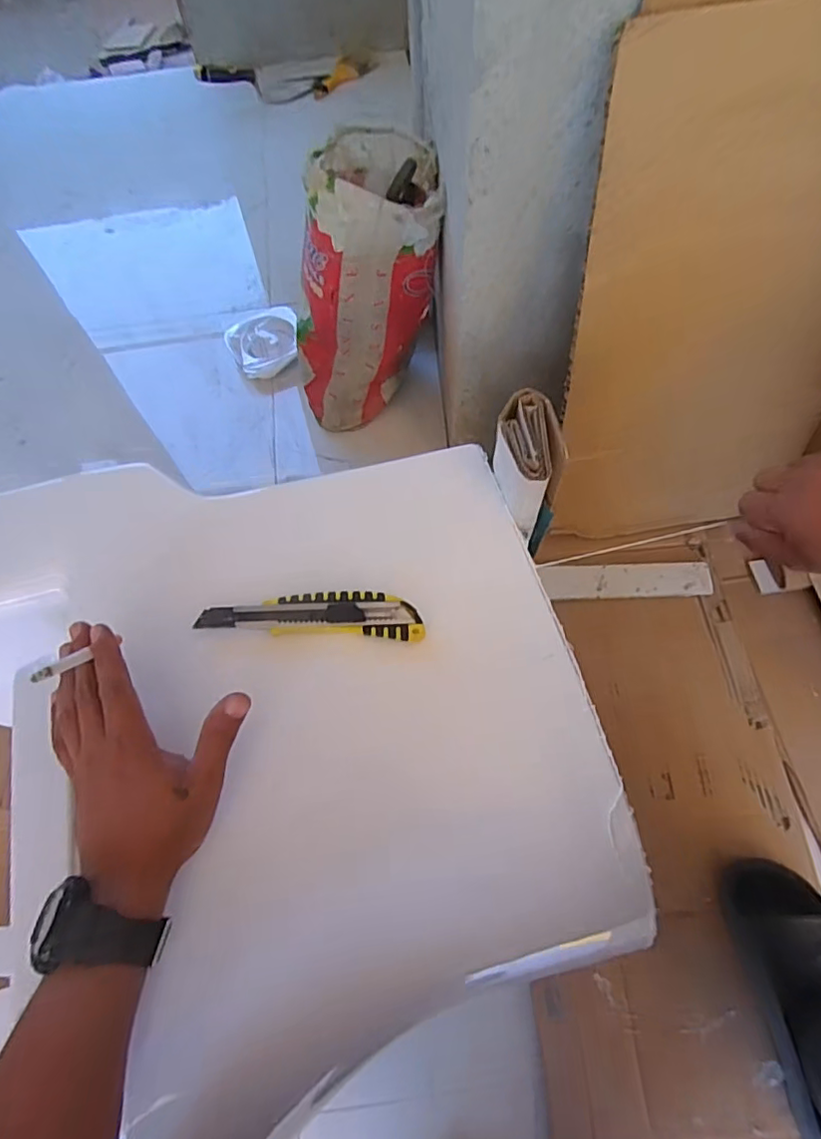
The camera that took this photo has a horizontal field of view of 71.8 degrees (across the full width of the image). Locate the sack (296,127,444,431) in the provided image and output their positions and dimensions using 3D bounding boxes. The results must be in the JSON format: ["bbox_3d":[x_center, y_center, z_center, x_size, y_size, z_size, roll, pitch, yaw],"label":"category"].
[{"bbox_3d":[-0.076,-0.416,0.851,0.176,0.370,0.203,2,61,-12],"label":"sack"}]

